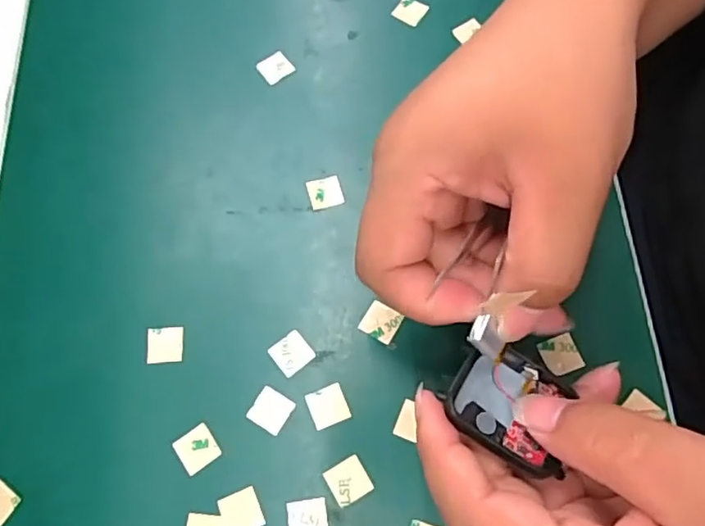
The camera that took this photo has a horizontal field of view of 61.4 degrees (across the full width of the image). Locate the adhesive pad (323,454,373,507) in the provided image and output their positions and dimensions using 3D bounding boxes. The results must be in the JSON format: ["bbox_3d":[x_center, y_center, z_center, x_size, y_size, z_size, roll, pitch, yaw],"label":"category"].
[{"bbox_3d":[-0.002,0.087,0.237,0.016,0.004,0.015,-29,72,-9],"label":"adhesive pad"}]

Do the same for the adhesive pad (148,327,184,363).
[{"bbox_3d":[-0.082,0.035,0.258,0.015,0.004,0.015,-3,70,1],"label":"adhesive pad"}]

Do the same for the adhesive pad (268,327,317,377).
[{"bbox_3d":[-0.026,0.038,0.256,0.016,0.004,0.016,-37,73,-11],"label":"adhesive pad"}]

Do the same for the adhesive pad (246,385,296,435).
[{"bbox_3d":[-0.034,0.061,0.247,0.016,0.004,0.015,30,74,12],"label":"adhesive pad"}]

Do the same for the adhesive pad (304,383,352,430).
[{"bbox_3d":[-0.010,0.059,0.247,0.016,0.004,0.016,-21,71,-6],"label":"adhesive pad"}]

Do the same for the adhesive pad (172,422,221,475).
[{"bbox_3d":[-0.064,0.076,0.243,0.016,0.004,0.016,-34,73,-10],"label":"adhesive pad"}]

